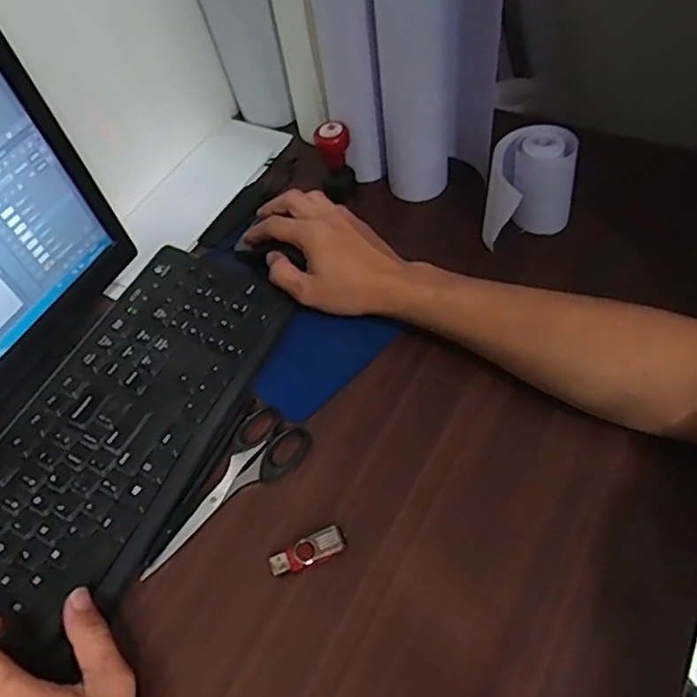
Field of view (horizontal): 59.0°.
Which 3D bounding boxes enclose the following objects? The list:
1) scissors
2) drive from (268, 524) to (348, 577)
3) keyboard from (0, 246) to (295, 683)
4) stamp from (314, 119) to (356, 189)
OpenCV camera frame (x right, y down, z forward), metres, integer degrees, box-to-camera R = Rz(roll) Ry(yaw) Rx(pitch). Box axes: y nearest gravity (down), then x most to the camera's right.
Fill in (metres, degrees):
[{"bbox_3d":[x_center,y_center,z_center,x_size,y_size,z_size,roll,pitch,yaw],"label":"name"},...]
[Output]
[{"bbox_3d":[-0.098,0.104,0.468,0.151,0.005,0.057,-40,59,-19],"label":"scissors"},{"bbox_3d":[-0.028,0.141,0.427,0.052,0.009,0.018,-26,55,-10],"label":"drive"},{"bbox_3d":[-0.207,0.096,0.467,0.158,0.016,0.441,26,62,15],"label":"keyboard"},{"bbox_3d":[-0.014,-0.192,0.621,0.037,0.073,0.031,-6,54,3],"label":"stamp"}]

